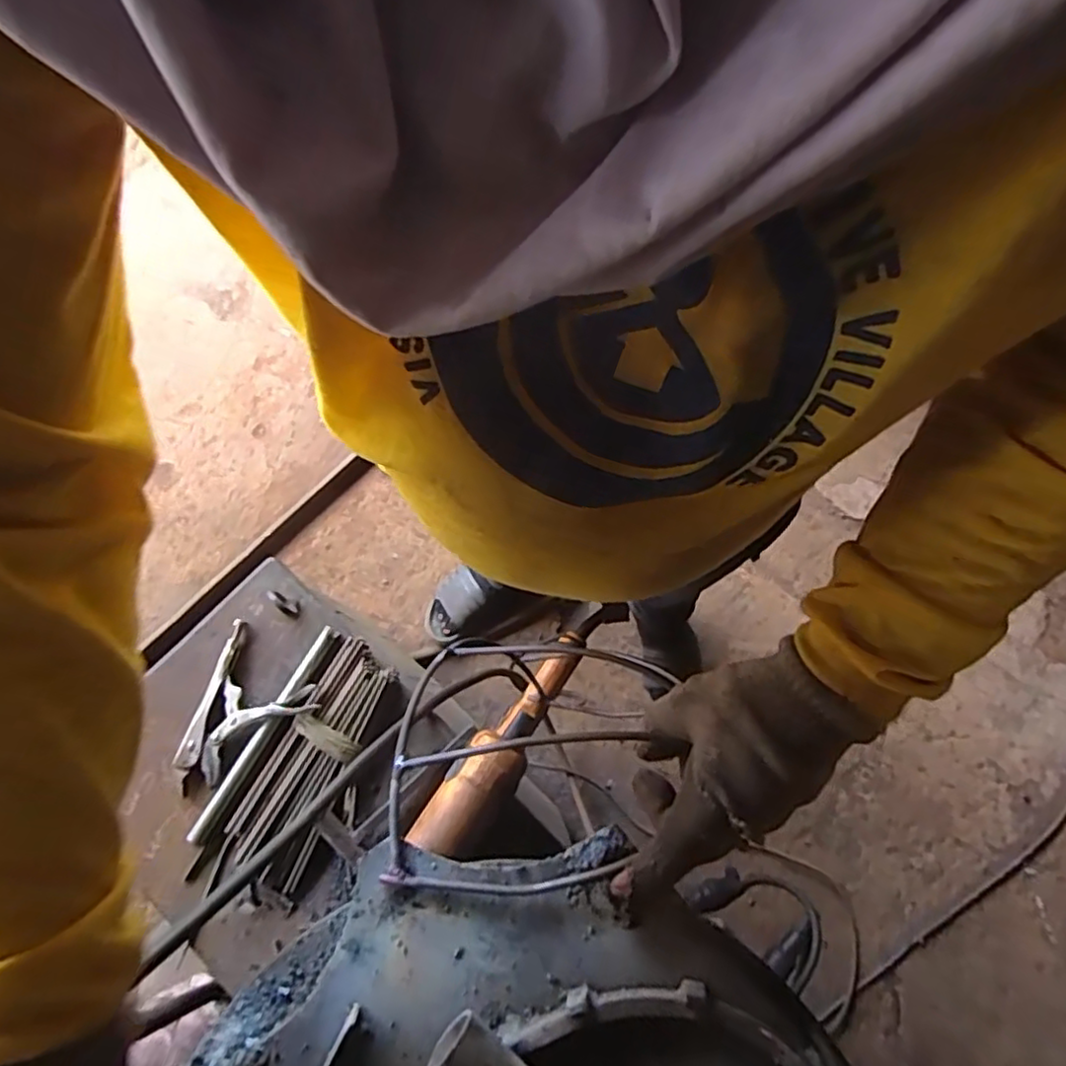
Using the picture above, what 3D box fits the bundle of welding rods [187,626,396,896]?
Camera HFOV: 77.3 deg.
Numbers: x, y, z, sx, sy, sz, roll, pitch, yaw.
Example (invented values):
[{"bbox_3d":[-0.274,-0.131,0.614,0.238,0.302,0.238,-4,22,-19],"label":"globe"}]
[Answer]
[{"bbox_3d":[-0.242,0.230,0.701,0.111,0.031,0.244,25,77,9],"label":"bundle of welding rods"}]

